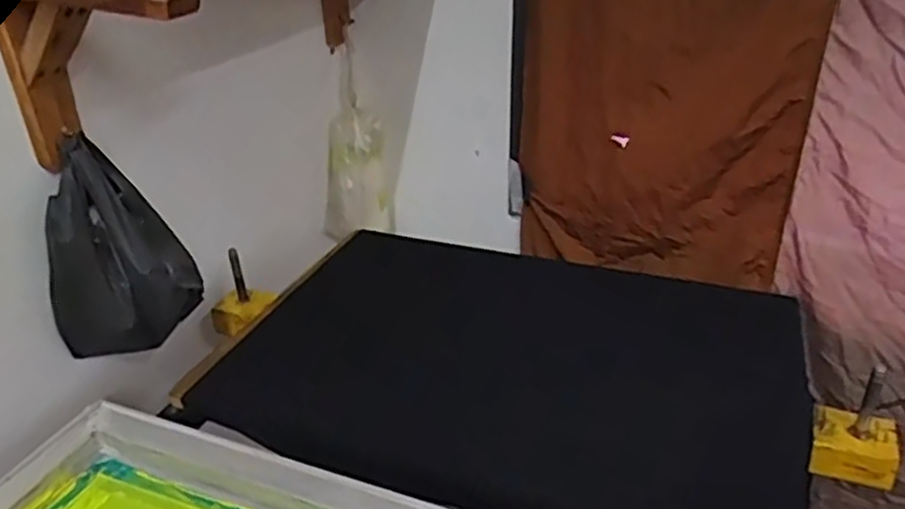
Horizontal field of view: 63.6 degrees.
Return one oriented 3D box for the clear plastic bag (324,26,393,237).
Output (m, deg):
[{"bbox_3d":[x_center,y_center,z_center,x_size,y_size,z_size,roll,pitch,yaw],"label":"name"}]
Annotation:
[{"bbox_3d":[-0.163,-0.176,1.229,0.099,0.304,0.110,4,30,9],"label":"clear plastic bag"}]

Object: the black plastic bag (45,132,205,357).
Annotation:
[{"bbox_3d":[-0.358,0.000,0.793,0.083,0.217,0.148,23,40,36],"label":"black plastic bag"}]

